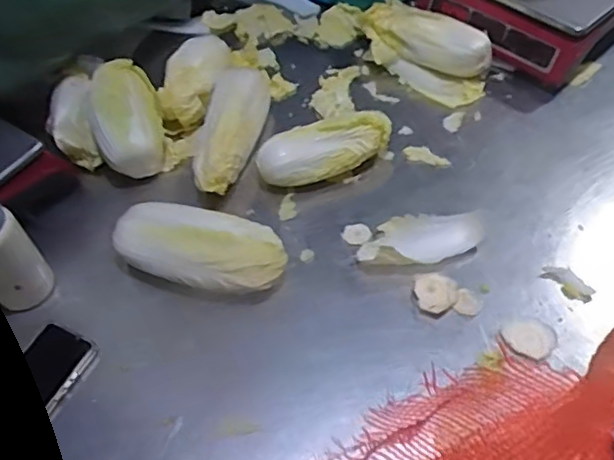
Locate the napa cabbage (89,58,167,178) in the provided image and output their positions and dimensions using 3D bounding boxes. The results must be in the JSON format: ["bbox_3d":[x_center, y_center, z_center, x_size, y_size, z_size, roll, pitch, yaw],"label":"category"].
[{"bbox_3d":[-0.274,-0.171,0.933,0.101,0.088,0.168,-17,54,-7],"label":"napa cabbage"}]

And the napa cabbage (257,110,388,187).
[{"bbox_3d":[0.026,-0.117,0.904,0.197,0.066,0.088,-12,53,-3],"label":"napa cabbage"}]

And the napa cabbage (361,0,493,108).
[{"bbox_3d":[0.192,-0.291,1.012,0.220,0.082,0.112,36,64,27],"label":"napa cabbage"}]

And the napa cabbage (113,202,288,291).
[{"bbox_3d":[-0.136,0.026,0.809,0.223,0.072,0.103,9,55,13],"label":"napa cabbage"}]

